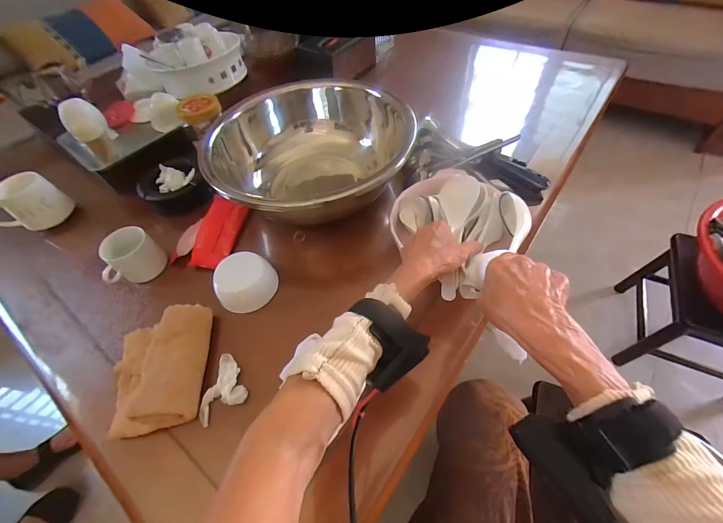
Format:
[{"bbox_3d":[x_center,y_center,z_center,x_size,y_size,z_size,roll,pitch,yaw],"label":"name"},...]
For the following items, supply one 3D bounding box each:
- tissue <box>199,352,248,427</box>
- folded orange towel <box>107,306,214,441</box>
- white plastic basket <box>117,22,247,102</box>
[{"bbox_3d":[-0.187,0.161,0.405,0.061,0.013,0.071,-26,57,-13],"label":"tissue"},{"bbox_3d":[-0.269,0.135,0.405,0.118,0.048,0.146,-12,55,-4],"label":"folded orange towel"},{"bbox_3d":[-0.456,-0.498,0.772,0.287,0.114,0.161,9,56,11],"label":"white plastic basket"}]

